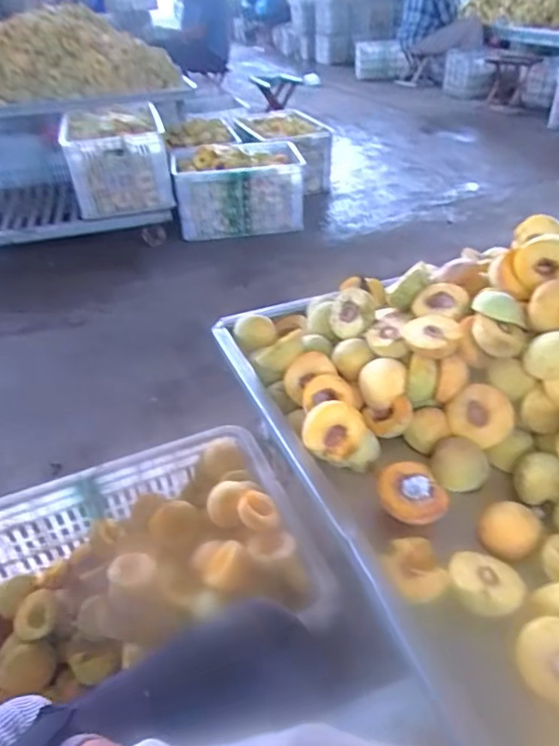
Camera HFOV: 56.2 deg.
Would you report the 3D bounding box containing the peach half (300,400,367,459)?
[{"bbox_3d":[0.061,0.065,0.609,0.069,0.065,0.033,33,4,-14],"label":"peach half"}]

